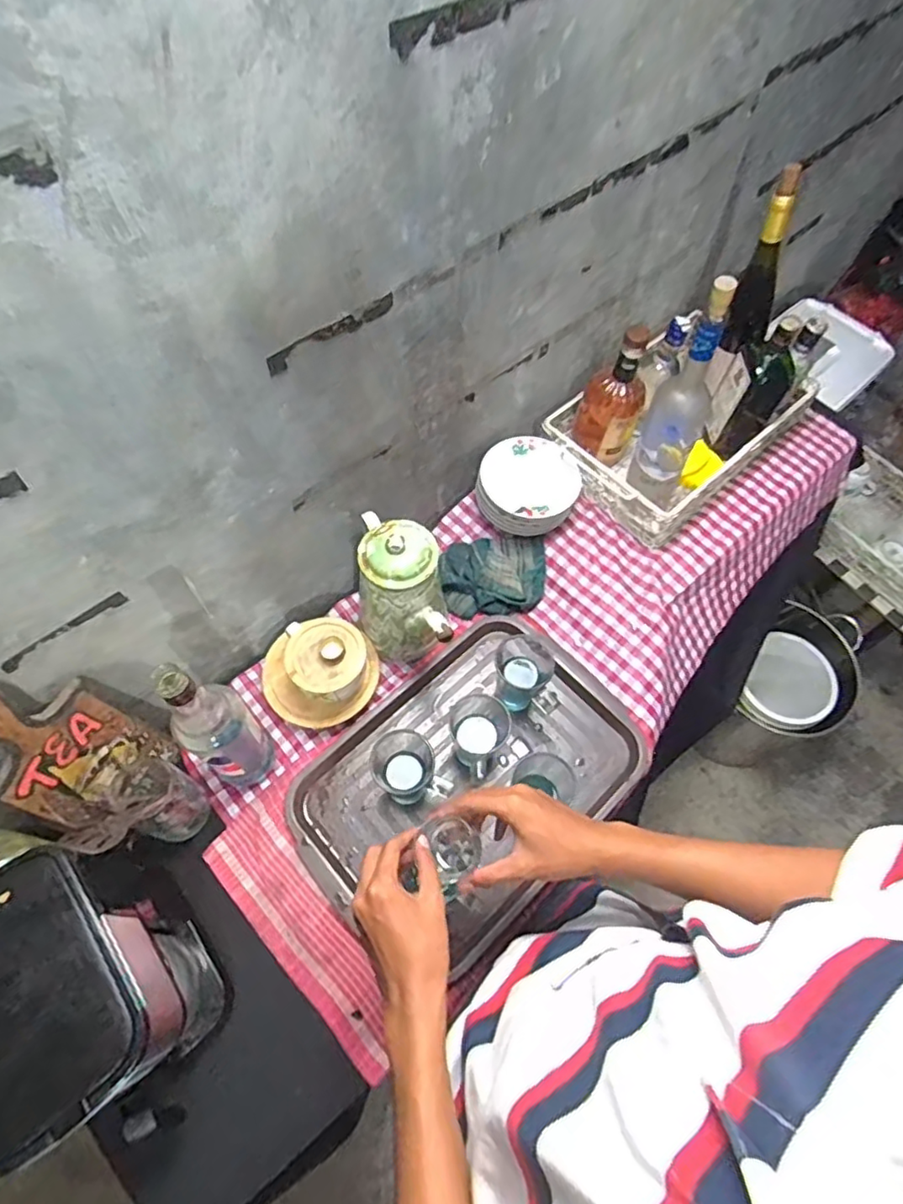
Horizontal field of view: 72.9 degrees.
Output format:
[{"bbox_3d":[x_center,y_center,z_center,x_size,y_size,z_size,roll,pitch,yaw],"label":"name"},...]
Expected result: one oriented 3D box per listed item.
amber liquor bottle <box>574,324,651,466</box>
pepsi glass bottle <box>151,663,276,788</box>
[{"bbox_3d":[0.248,-0.313,0.928,0.095,0.226,0.071,23,63,10],"label":"amber liquor bottle"},{"bbox_3d":[-0.260,0.143,0.678,0.064,0.288,0.077,23,63,10],"label":"pepsi glass bottle"}]

